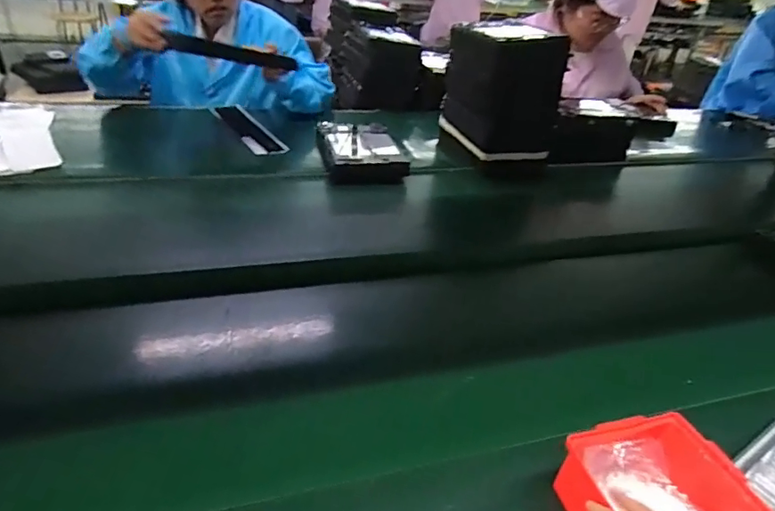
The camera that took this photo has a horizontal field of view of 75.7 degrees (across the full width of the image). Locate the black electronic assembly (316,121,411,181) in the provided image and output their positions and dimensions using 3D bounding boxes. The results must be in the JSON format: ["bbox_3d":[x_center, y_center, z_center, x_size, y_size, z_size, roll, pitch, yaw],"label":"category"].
[{"bbox_3d":[-0.055,-0.227,1.053,0.175,0.039,0.200,-3,39,-11],"label":"black electronic assembly"}]

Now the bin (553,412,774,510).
[{"bbox_3d":[0.223,0.209,0.401,0.127,0.065,0.135,-4,34,-16],"label":"bin"}]

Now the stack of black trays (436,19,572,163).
[{"bbox_3d":[0.241,-0.350,1.053,0.177,0.234,0.221,-6,34,-19],"label":"stack of black trays"}]

